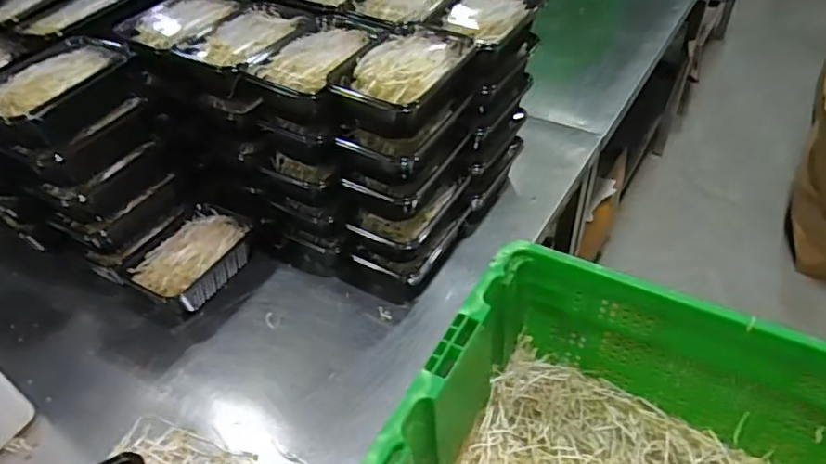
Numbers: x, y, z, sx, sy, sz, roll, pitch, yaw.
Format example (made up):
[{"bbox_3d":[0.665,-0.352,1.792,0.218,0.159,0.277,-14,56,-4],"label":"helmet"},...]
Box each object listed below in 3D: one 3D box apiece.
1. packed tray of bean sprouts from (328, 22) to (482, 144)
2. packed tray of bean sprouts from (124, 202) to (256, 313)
[{"bbox_3d":[-0.009,-0.180,0.712,0.125,0.072,0.179,21,50,25],"label":"packed tray of bean sprouts"},{"bbox_3d":[-0.330,0.046,0.874,0.110,0.066,0.175,20,50,24],"label":"packed tray of bean sprouts"}]

